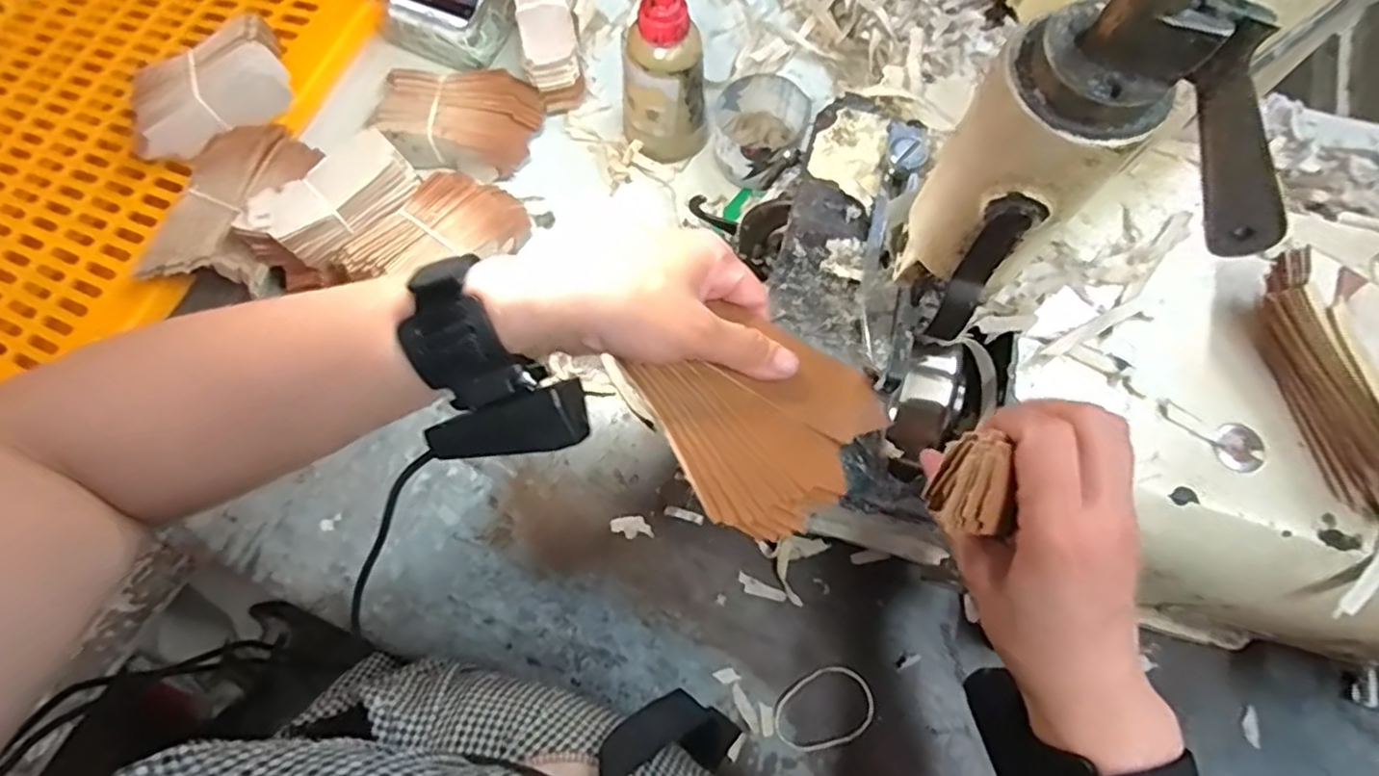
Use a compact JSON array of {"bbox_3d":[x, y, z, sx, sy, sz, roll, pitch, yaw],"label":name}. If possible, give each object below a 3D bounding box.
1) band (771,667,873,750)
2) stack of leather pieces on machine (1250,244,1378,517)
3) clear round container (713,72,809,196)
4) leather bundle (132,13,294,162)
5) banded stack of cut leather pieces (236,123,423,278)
[{"bbox_3d":[0.084,0.201,0.412,0.062,0.004,0.043,-25,73,-7],"label":"band"},{"bbox_3d":[0.316,-0.002,0.315,0.045,0.042,0.130,-14,73,-4],"label":"stack of leather pieces on machine"},{"bbox_3d":[0.056,-0.196,0.510,0.069,0.045,0.074,0,72,1],"label":"clear round container"},{"bbox_3d":[-0.354,-0.216,0.484,0.119,0.034,0.073,-33,75,-10],"label":"leather bundle"},{"bbox_3d":[-0.243,-0.126,0.448,0.112,0.033,0.048,-40,76,-11],"label":"banded stack of cut leather pieces"}]

